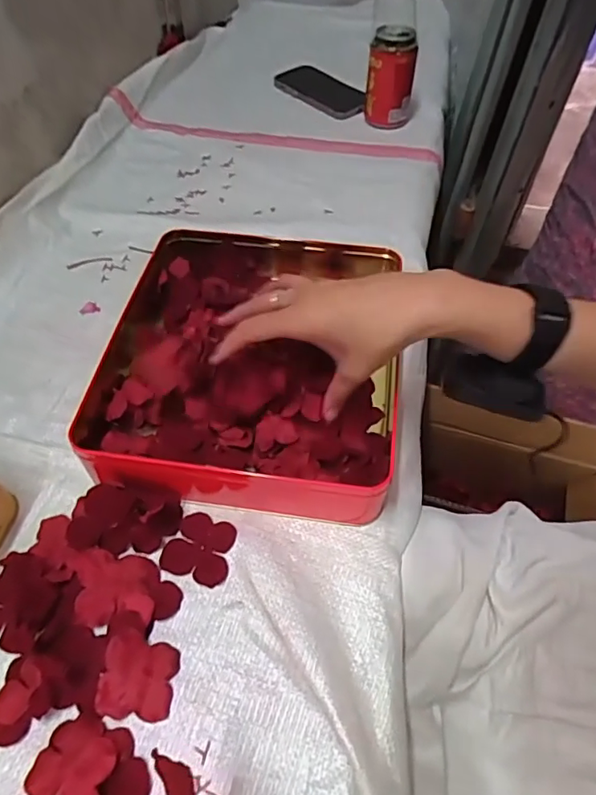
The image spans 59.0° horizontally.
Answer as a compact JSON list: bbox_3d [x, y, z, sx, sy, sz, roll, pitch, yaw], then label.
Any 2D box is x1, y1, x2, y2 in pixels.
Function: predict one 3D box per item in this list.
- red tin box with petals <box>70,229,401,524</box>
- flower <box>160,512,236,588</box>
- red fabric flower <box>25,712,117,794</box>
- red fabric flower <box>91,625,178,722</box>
[{"bbox_3d":[-0.040,-0.042,0.466,0.260,0.067,0.274,6,54,2],"label":"red tin box with petals"},{"bbox_3d":[-0.072,0.112,0.393,0.049,0.004,0.047,15,62,13],"label":"flower"},{"bbox_3d":[-0.130,0.212,0.305,0.046,0.021,0.046,1,54,-1],"label":"red fabric flower"},{"bbox_3d":[-0.102,0.177,0.334,0.046,0.016,0.046,9,54,5],"label":"red fabric flower"}]

